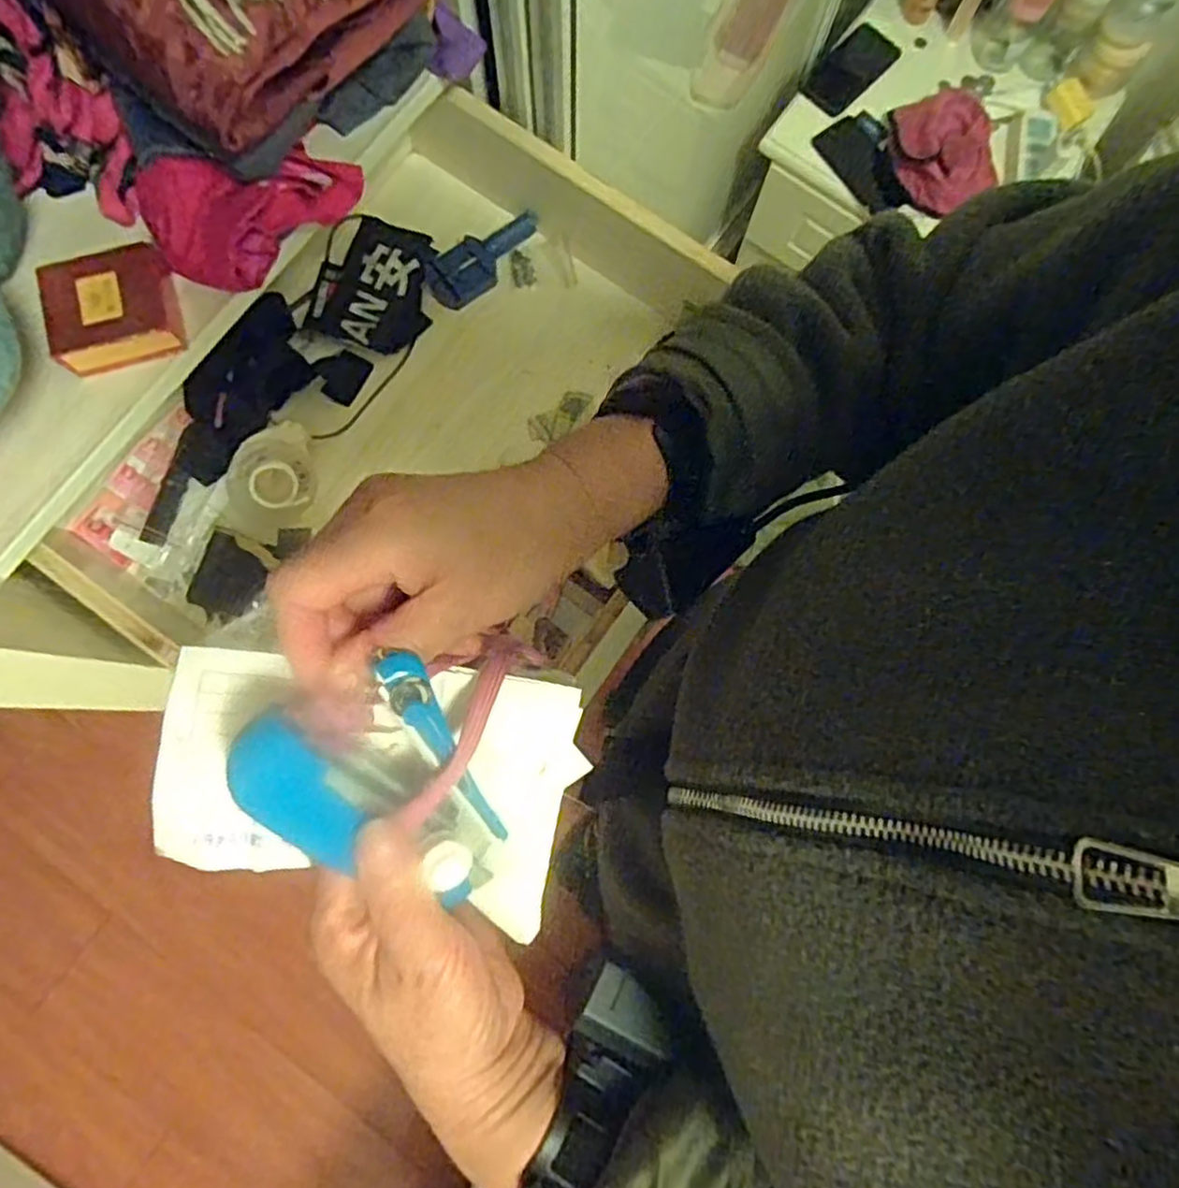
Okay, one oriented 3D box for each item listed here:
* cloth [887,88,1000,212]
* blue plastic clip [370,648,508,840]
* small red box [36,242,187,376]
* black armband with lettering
[{"bbox_3d":[0.491,-0.635,1.008,0.118,0.059,0.168,-3,80,-2],"label":"cloth"},{"bbox_3d":[-0.052,0.057,0.261,0.015,0.012,0.088,-27,119,-6],"label":"blue plastic clip"},{"bbox_3d":[-0.331,-0.200,0.498,0.084,0.026,0.072,-19,81,-5],"label":"small red box"},{"bbox_3d":[-0.192,-0.283,0.653,0.092,0.028,0.127,15,80,1],"label":"black armband with lettering"}]

